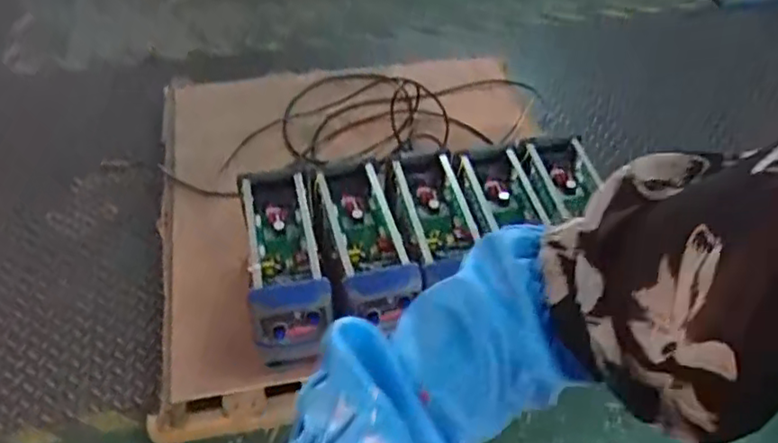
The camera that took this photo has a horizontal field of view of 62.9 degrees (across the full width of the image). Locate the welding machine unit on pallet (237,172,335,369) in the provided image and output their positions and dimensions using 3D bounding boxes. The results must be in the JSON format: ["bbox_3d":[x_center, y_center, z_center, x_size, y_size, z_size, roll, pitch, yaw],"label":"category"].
[{"bbox_3d":[-0.222,0.086,1.366,0.154,0.178,0.413,-7,49,-9],"label":"welding machine unit on pallet"}]

